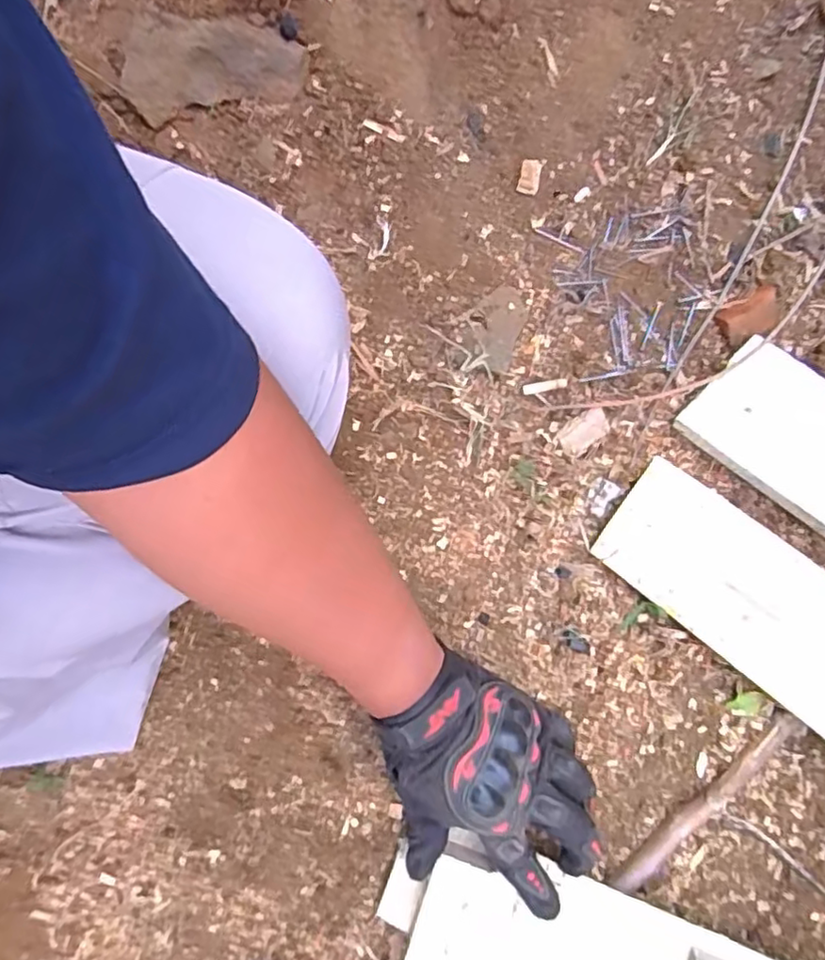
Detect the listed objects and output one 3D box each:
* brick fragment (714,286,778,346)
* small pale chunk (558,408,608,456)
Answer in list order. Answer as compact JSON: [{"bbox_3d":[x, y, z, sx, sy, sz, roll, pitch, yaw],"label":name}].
[{"bbox_3d":[0.263,-0.126,0.491,0.056,0.015,0.030,-30,76,-6],"label":"brick fragment"},{"bbox_3d":[0.128,-0.036,0.478,0.039,0.009,0.023,-40,78,-9],"label":"small pale chunk"}]

